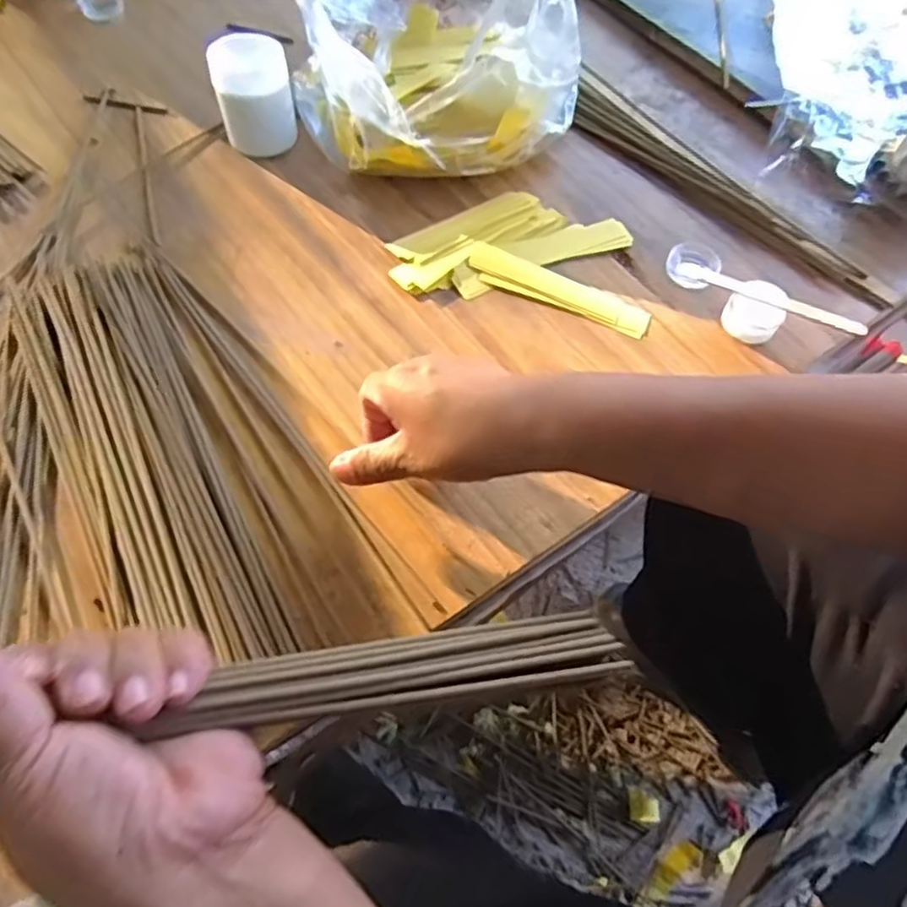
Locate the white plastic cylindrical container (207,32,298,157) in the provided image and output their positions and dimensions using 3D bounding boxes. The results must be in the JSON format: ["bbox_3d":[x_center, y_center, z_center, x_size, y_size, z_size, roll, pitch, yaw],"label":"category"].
[{"bbox_3d":[-0.150,-0.272,0.502,0.058,0.068,0.047,-2,61,-4],"label":"white plastic cylindrical container"}]

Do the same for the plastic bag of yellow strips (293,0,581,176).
[{"bbox_3d":[-0.020,-0.325,0.523,0.209,0.094,0.230,-10,62,-8],"label":"plastic bag of yellow strips"}]

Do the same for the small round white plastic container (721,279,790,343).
[{"bbox_3d":[0.206,-0.098,0.450,0.037,0.026,0.031,24,62,11],"label":"small round white plastic container"}]

